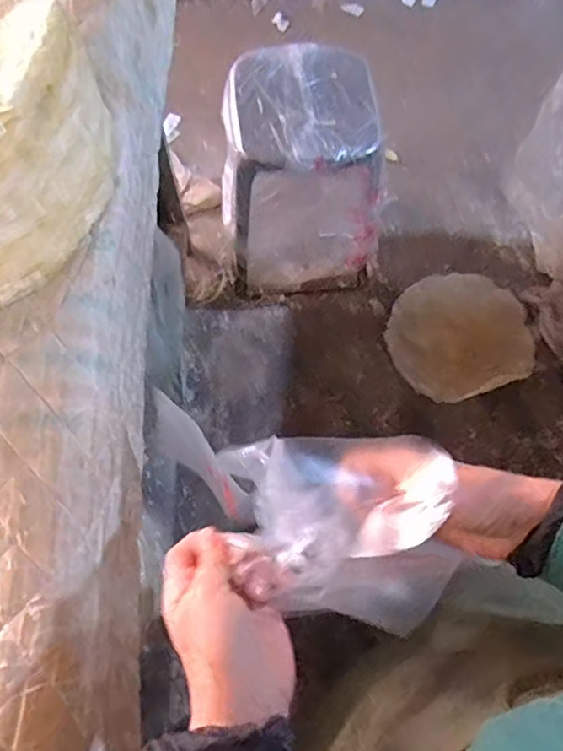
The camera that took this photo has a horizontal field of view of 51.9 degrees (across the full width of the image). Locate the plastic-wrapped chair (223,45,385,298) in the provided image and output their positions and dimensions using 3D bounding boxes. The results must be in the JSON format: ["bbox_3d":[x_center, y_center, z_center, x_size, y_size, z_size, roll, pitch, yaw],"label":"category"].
[{"bbox_3d":[0.055,-0.426,1.314,0.340,0.485,0.294,4,70,1],"label":"plastic-wrapped chair"}]

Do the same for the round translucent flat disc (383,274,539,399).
[{"bbox_3d":[0.452,-0.104,1.477,0.359,0.014,0.308,-17,79,-2],"label":"round translucent flat disc"}]

